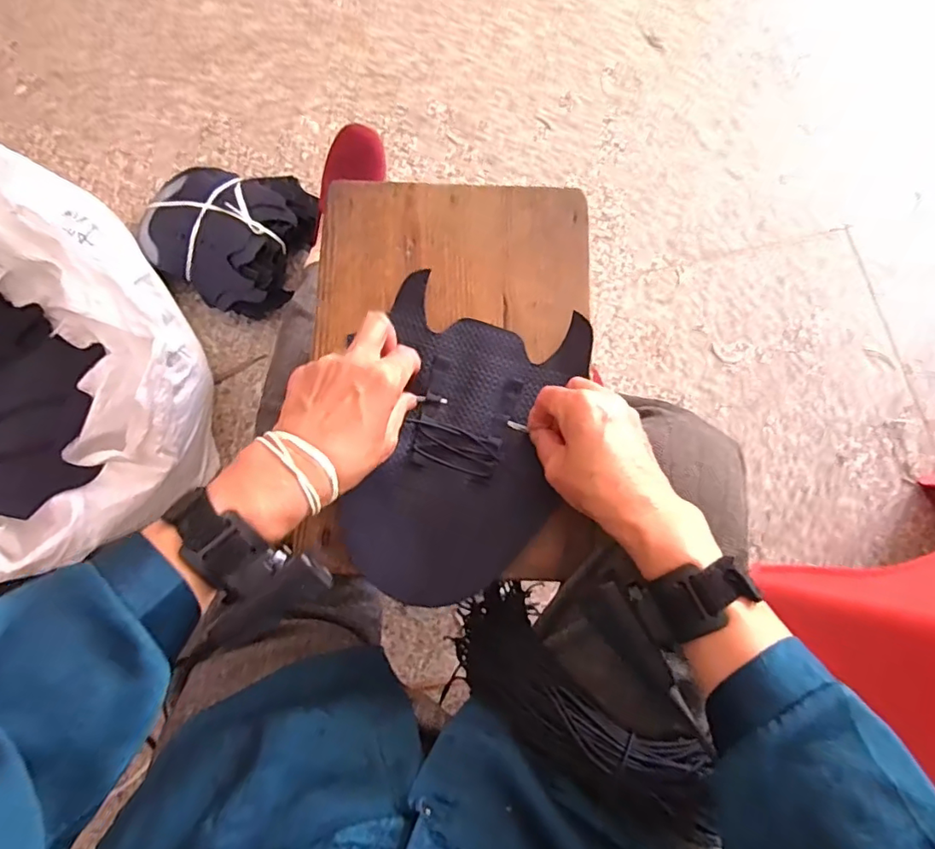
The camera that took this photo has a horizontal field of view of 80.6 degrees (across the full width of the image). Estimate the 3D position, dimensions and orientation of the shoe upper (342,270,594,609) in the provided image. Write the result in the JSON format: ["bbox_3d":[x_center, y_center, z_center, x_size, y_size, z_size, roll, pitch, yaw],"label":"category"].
[{"bbox_3d":[-0.003,0.017,0.435,0.154,0.017,0.240,14,80,1],"label":"shoe upper"}]

